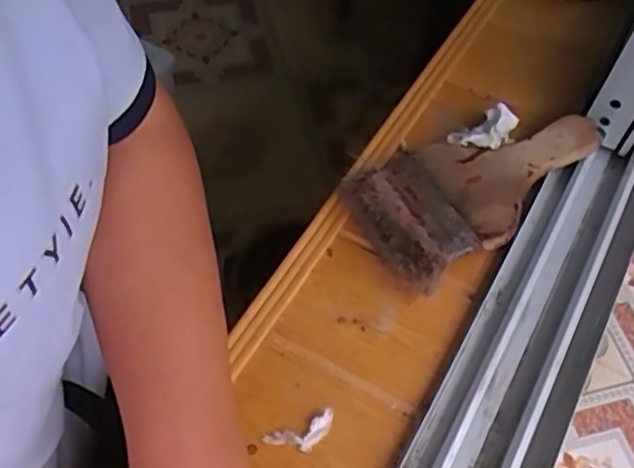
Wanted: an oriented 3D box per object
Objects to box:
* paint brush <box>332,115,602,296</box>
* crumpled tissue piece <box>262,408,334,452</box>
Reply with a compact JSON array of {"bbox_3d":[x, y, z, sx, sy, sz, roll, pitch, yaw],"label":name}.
[{"bbox_3d":[0.123,-0.038,0.477,0.197,0.035,0.108,-25,61,-18],"label":"paint brush"},{"bbox_3d":[-0.008,0.114,0.376,0.041,0.006,0.017,-20,59,-15],"label":"crumpled tissue piece"}]

